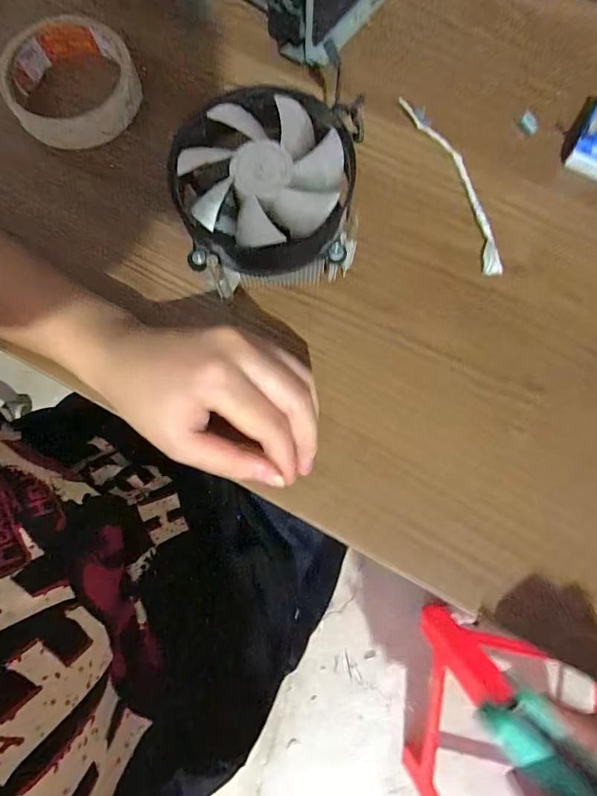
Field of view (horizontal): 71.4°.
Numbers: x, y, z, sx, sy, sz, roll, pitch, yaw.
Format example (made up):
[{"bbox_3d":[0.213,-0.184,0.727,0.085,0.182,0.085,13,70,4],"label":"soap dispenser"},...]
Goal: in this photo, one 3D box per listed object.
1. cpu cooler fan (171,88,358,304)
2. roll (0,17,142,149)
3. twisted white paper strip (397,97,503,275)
[{"bbox_3d":[-0.015,-0.115,0.241,0.096,0.069,0.111,3,78,0],"label":"cpu cooler fan"},{"bbox_3d":[-0.156,-0.221,0.287,0.084,0.025,0.089,0,78,0],"label":"roll"},{"bbox_3d":[0.107,-0.143,0.275,0.026,0.009,0.134,-21,79,-5],"label":"twisted white paper strip"}]

